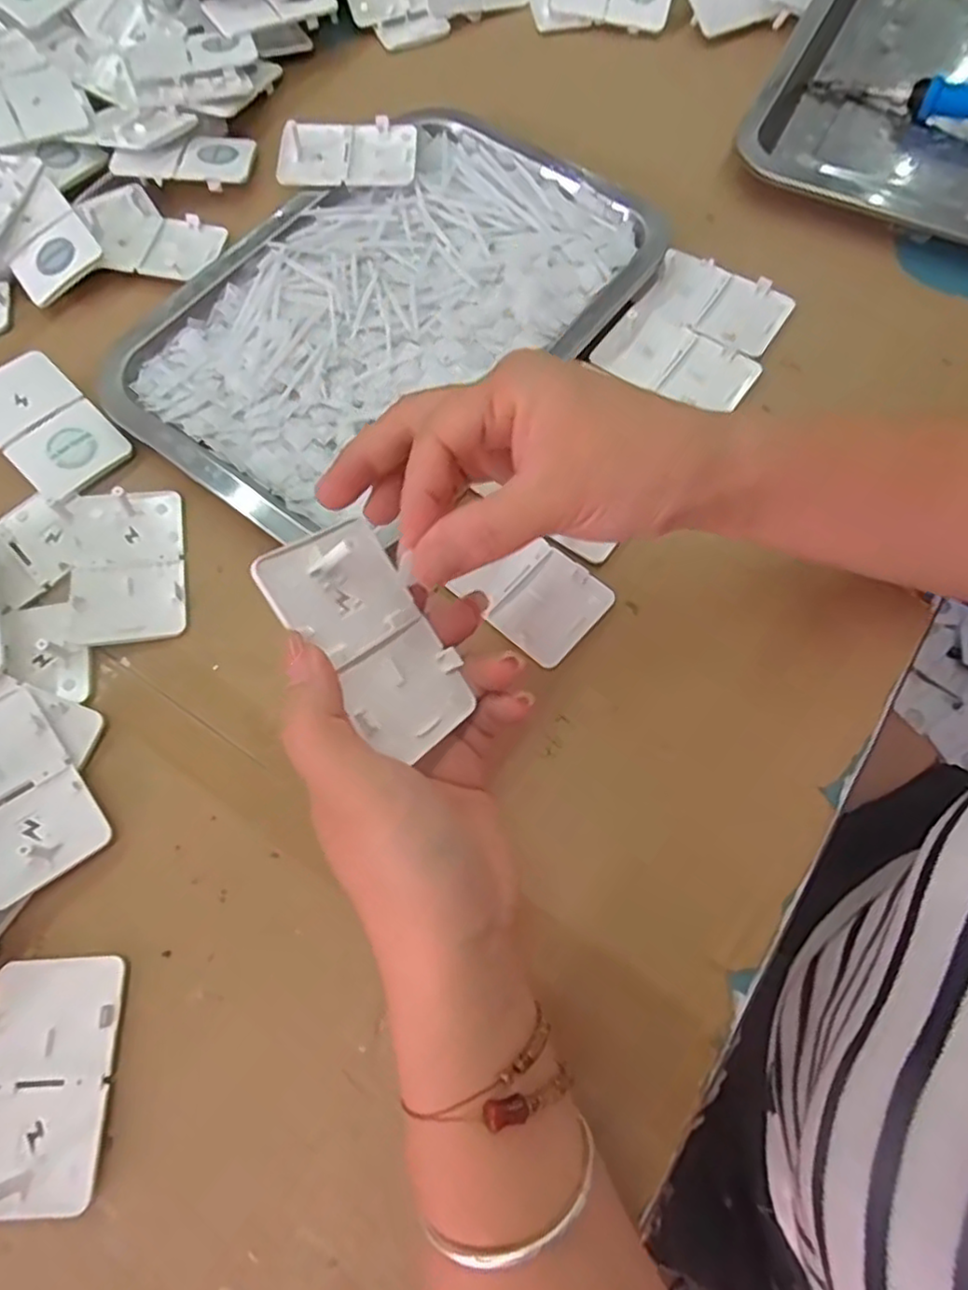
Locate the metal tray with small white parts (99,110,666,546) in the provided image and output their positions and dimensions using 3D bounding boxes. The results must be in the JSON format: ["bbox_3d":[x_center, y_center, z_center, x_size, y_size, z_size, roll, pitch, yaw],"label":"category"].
[{"bbox_3d":[-0.056,-0.199,0.395,0.193,0.018,0.308,41,75,15],"label":"metal tray with small white parts"}]

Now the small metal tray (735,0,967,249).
[{"bbox_3d":[0.318,-0.383,0.464,0.219,0.034,0.320,26,71,10],"label":"small metal tray"}]

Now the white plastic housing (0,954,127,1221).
[{"bbox_3d":[-0.172,0.170,0.265,0.051,0.009,0.085,-3,69,0],"label":"white plastic housing"}]

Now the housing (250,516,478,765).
[{"bbox_3d":[-0.039,-0.002,0.240,0.052,0.007,0.084,-37,98,-43],"label":"housing"}]

